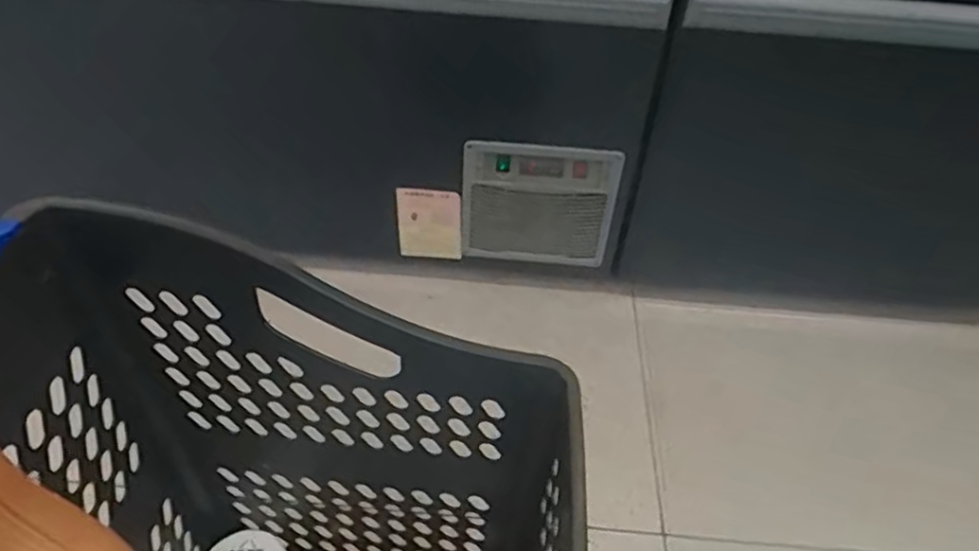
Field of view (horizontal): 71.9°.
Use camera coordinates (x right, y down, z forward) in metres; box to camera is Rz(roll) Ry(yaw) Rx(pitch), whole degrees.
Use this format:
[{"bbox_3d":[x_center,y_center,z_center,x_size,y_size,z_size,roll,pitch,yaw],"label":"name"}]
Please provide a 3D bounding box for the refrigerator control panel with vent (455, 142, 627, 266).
[{"bbox_3d":[0.094,-0.132,1.266,0.288,0.261,0.024,0,43,-3],"label":"refrigerator control panel with vent"}]

